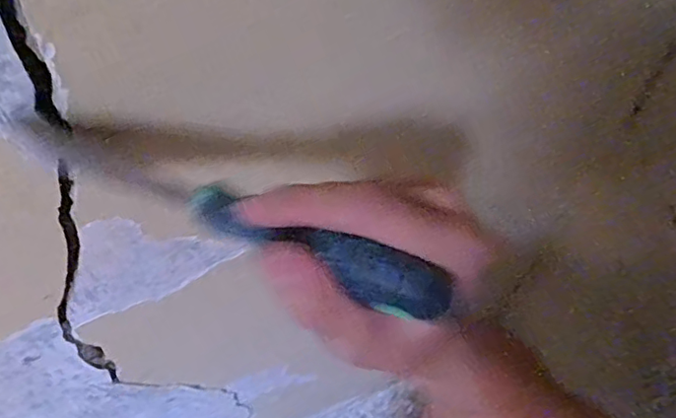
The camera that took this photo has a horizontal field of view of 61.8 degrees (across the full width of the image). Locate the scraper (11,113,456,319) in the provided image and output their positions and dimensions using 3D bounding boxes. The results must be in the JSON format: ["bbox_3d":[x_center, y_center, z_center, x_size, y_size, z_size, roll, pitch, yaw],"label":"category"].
[{"bbox_3d":[-0.051,-0.003,0.231,0.196,0.042,0.022,20,64,24],"label":"scraper"}]

